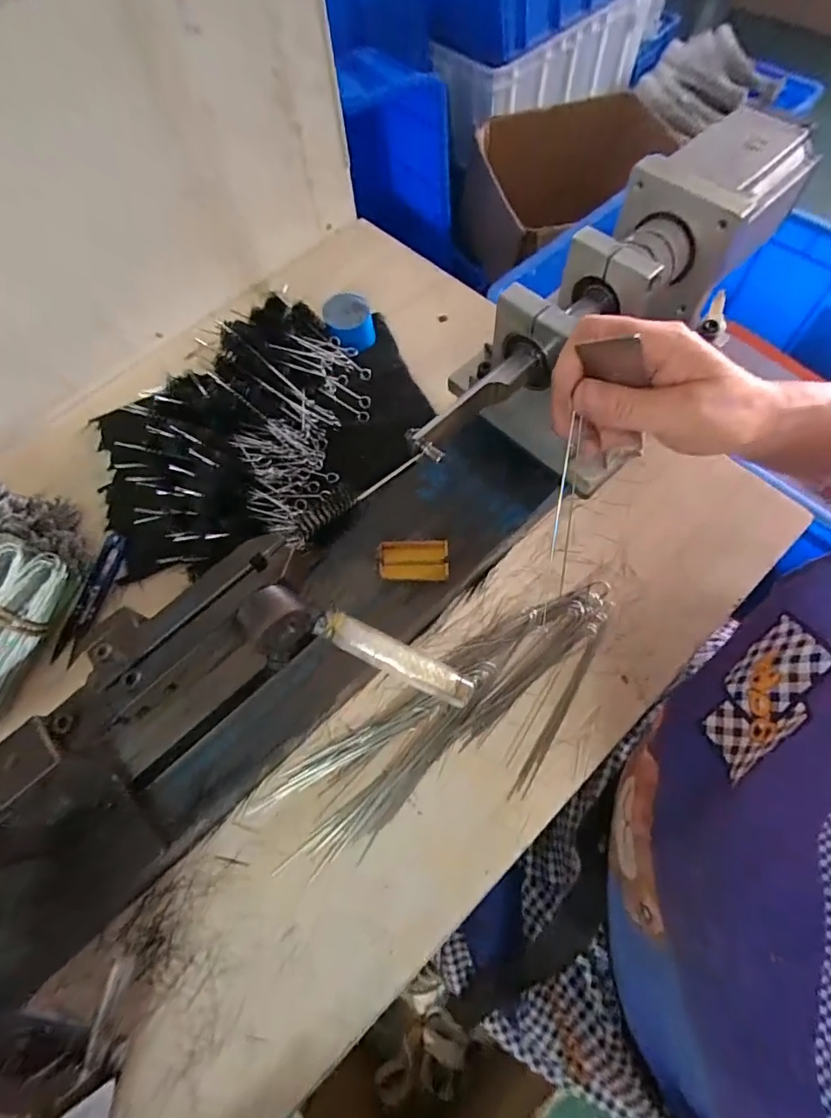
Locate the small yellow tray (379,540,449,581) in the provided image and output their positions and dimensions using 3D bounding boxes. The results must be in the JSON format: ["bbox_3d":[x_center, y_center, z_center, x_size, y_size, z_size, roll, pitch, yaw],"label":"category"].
[{"bbox_3d":[-0.001,0.001,0.386,0.052,0.015,0.029,0,66,6],"label":"small yellow tray"}]

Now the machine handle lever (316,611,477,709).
[{"bbox_3d":[-0.011,0.054,0.277,0.092,0.011,0.018,28,70,-5],"label":"machine handle lever"}]

